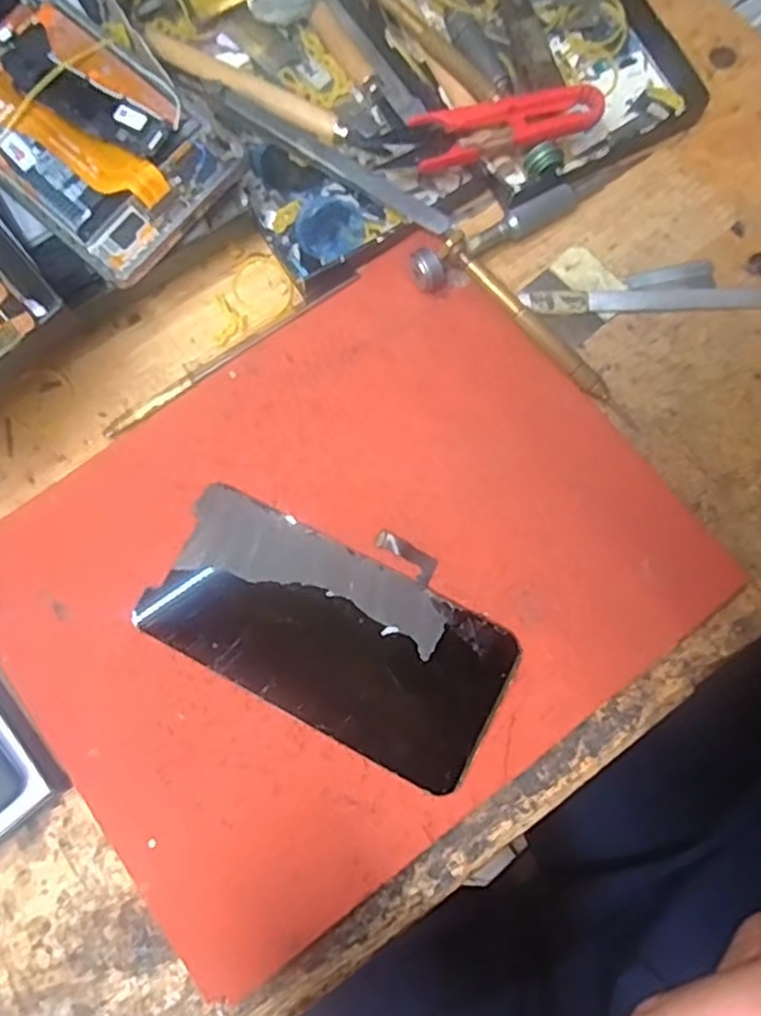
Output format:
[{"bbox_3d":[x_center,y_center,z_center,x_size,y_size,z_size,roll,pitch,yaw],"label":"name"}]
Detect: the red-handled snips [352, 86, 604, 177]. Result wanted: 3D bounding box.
[{"bbox_3d":[0.044,-0.162,0.307,0.101,0.019,0.028,-6,79,-1],"label":"red-handled snips"}]

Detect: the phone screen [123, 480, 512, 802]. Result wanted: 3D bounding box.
[{"bbox_3d":[-0.019,0.045,0.276,0.138,0.005,0.076,27,80,5],"label":"phone screen"}]

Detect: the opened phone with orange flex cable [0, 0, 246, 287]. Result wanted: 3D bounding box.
[{"bbox_3d":[-0.134,-0.168,0.282,0.078,0.011,0.161,-44,84,-3],"label":"opened phone with orange flex cable"}]

